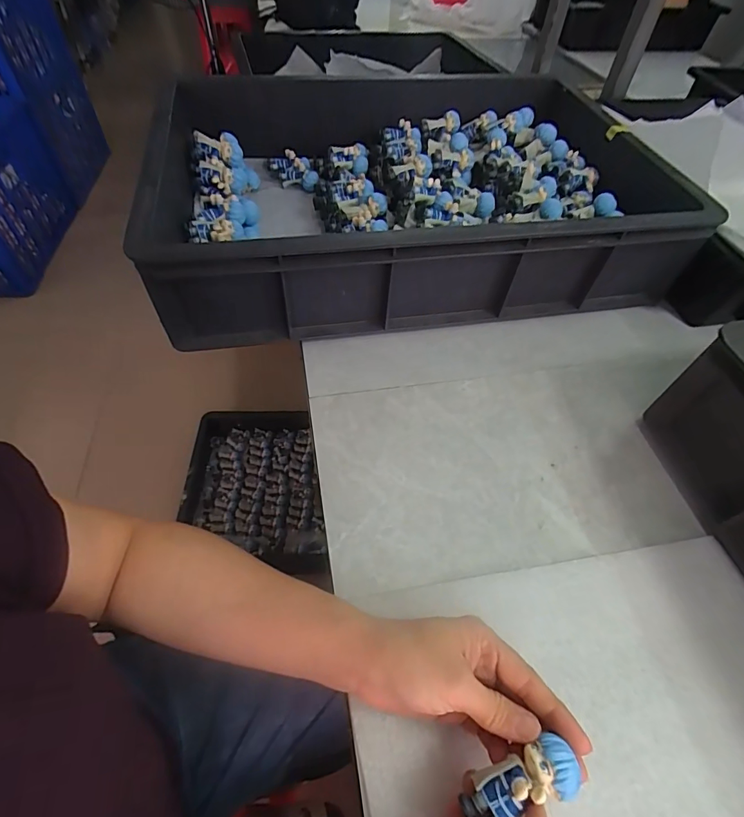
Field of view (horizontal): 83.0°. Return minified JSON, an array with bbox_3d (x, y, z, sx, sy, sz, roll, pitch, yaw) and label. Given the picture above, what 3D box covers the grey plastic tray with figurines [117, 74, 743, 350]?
[{"bbox_3d":[0.049,-0.269,0.534,0.582,0.114,0.375,-8,54,-10],"label":"grey plastic tray with figurines"}]

